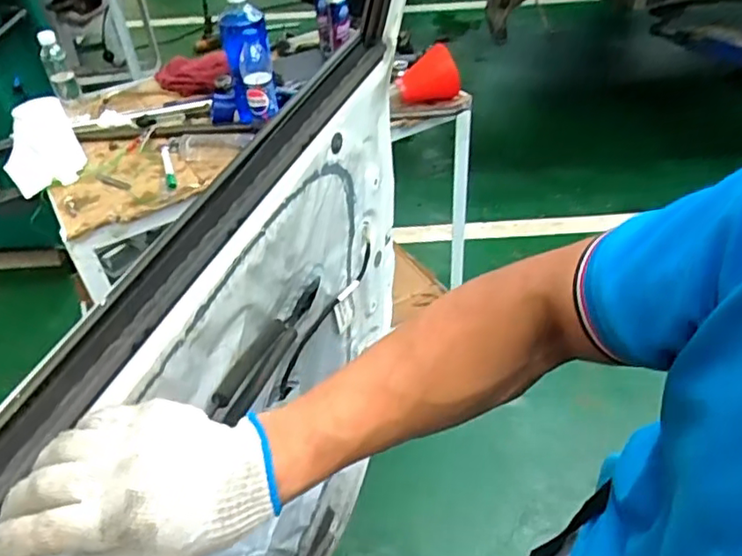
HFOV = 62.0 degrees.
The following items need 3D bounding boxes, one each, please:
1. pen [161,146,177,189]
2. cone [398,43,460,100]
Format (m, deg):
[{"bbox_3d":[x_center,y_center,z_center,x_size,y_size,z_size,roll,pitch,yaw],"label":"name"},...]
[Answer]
[{"bbox_3d":[-0.414,-0.231,1.258,0.020,0.024,0.175,-15,43,-12],"label":"pen"},{"bbox_3d":[0.123,-0.452,1.381,0.138,0.099,0.100,-7,42,-3],"label":"cone"}]

